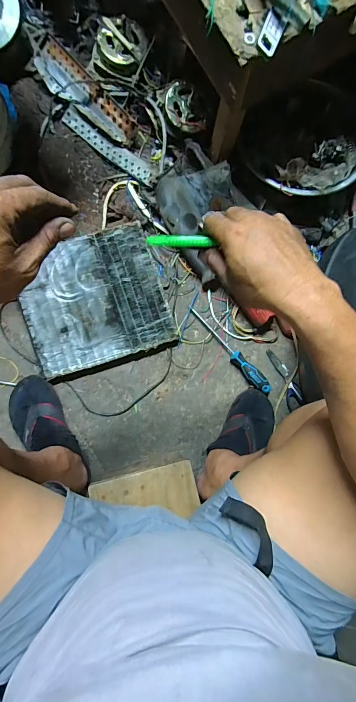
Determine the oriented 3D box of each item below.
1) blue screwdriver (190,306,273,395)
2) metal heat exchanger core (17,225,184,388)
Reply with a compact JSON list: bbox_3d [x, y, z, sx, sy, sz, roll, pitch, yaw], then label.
[{"bbox_3d":[0.120,-0.003,0.767,0.034,0.035,0.250,-40,89,-6],"label":"blue screwdriver"},{"bbox_3d":[-0.179,-0.106,0.747,0.296,0.038,0.283,-17,87,-5],"label":"metal heat exchanger core"}]

